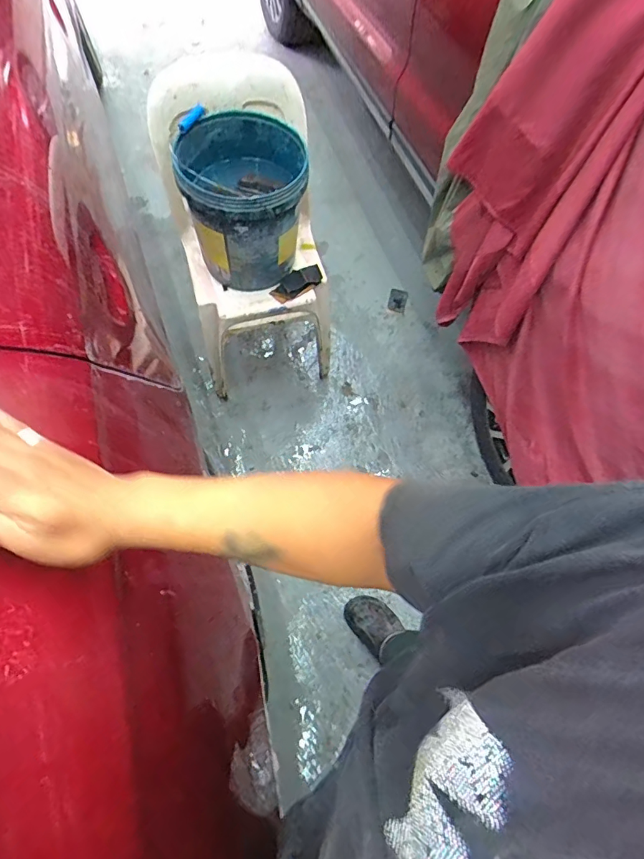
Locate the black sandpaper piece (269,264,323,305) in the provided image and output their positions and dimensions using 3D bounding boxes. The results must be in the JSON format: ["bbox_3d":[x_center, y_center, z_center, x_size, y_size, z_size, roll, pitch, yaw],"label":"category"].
[{"bbox_3d":[-0.072,-0.410,1.272,0.158,0.047,0.079,-38,74,-17],"label":"black sandpaper piece"}]

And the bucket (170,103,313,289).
[{"bbox_3d":[-0.188,-0.585,1.173,0.289,0.295,0.310,1,67,-3],"label":"bucket"}]

